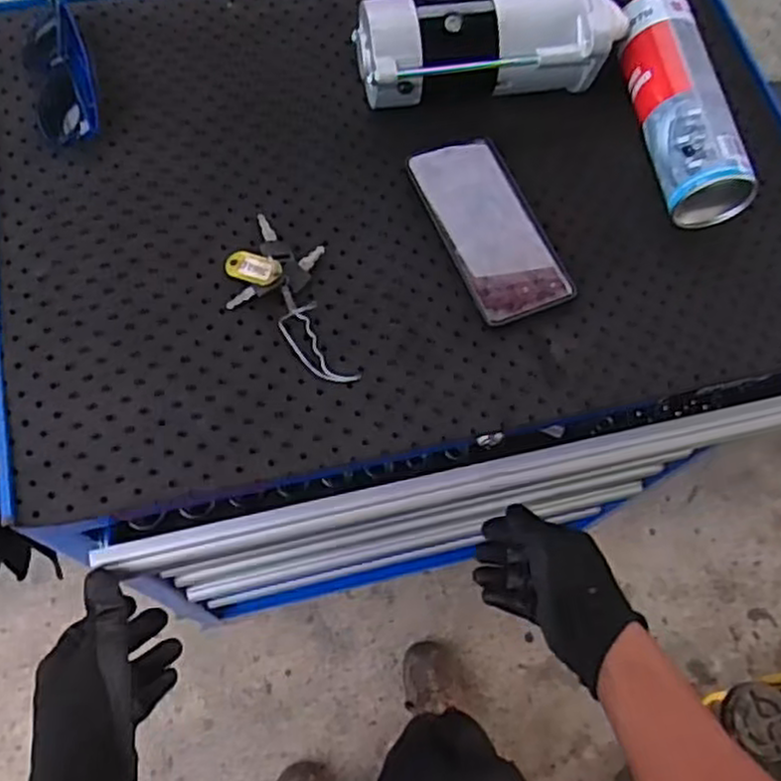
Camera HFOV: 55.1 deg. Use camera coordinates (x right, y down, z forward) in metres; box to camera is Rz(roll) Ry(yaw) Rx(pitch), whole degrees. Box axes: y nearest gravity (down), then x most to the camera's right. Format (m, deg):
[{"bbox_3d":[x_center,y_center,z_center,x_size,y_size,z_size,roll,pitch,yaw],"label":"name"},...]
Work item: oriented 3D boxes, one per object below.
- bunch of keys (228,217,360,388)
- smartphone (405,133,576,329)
[{"bbox_3d":[-0.080,-0.072,0.561,0.077,0.022,0.146,-10,69,-9],"label":"bunch of keys"},{"bbox_3d":[0.080,-0.131,0.597,0.081,0.011,0.159,-19,73,-16],"label":"smartphone"}]

